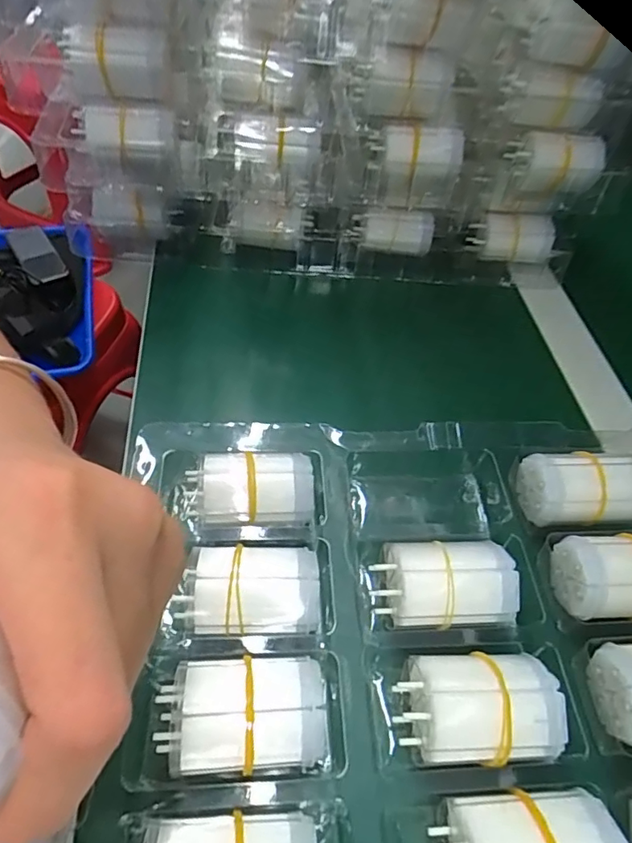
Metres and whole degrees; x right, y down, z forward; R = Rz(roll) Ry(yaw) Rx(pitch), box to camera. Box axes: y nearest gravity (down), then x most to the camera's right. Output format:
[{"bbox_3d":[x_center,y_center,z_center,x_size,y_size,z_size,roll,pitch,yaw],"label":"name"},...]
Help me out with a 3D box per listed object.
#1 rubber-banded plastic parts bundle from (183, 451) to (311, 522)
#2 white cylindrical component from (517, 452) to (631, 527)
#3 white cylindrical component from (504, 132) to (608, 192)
[{"bbox_3d":[-0.032,0.032,0.270,0.061,0.024,0.033,3,52,-4],"label":"rubber-banded plastic parts bundle"},{"bbox_3d":[0.148,0.038,0.290,0.059,0.033,0.034,4,52,-3],"label":"white cylindrical component"},{"bbox_3d":[0.175,-0.192,0.387,0.061,0.037,0.036,-5,53,-10],"label":"white cylindrical component"}]

